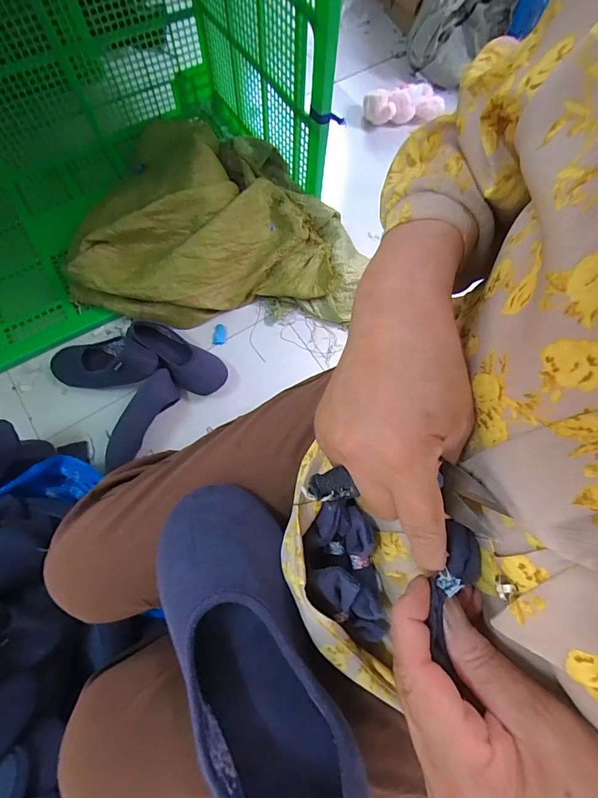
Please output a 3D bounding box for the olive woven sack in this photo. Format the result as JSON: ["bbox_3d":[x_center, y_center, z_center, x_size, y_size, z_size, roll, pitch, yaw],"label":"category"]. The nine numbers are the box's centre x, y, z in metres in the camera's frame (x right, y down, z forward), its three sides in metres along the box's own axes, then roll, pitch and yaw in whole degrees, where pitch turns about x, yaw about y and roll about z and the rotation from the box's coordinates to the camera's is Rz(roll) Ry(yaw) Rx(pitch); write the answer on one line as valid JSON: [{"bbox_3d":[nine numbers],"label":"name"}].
[{"bbox_3d":[-0.191,-0.429,0.904,0.636,0.186,0.459,-1,70,-2],"label":"olive woven sack"}]

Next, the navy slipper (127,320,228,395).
[{"bbox_3d":[-0.262,-0.096,0.854,0.236,0.079,0.099,38,73,11],"label":"navy slipper"}]

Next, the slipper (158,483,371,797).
[{"bbox_3d":[-0.030,0.170,0.245,0.091,0.071,0.244,-21,72,-9],"label":"slipper"}]

